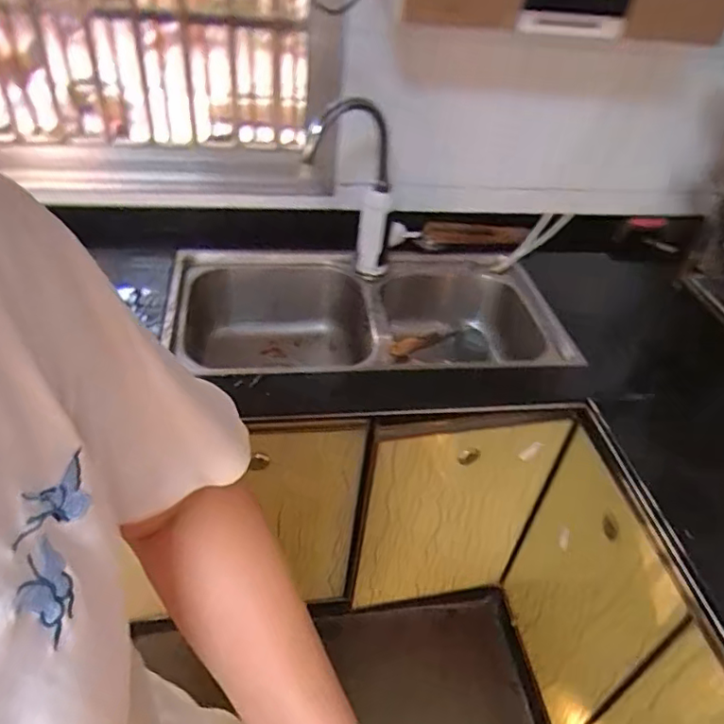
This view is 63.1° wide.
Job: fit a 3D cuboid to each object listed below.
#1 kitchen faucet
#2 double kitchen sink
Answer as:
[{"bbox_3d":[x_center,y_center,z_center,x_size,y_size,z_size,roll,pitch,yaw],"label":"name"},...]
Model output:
[{"bbox_3d":[-0.022,-0.319,1.136,0.159,0.356,0.159,4,40,-3],"label":"kitchen faucet"},{"bbox_3d":[0.028,-0.044,1.218,0.751,0.207,0.402,2,40,-6],"label":"double kitchen sink"}]

